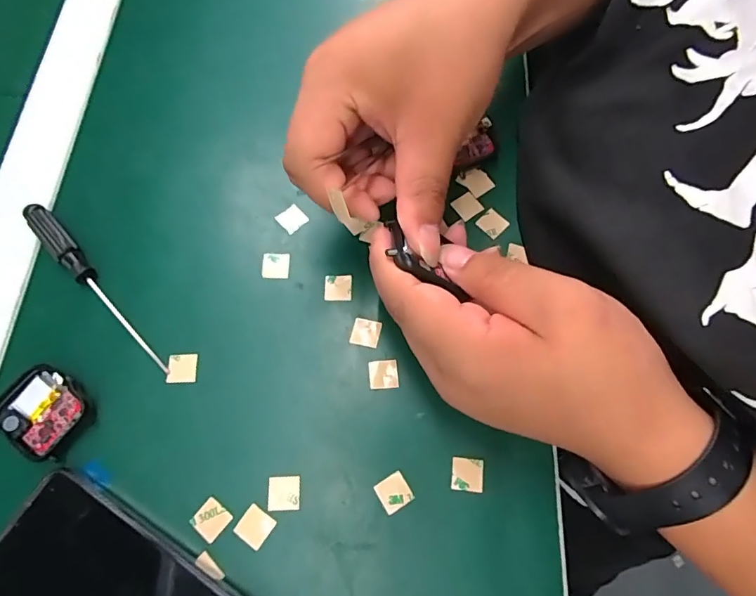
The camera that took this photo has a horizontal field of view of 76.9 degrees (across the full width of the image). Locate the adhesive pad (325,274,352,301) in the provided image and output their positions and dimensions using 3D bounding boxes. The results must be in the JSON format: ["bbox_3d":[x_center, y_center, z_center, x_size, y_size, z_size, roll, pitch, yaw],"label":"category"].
[{"bbox_3d":[-0.023,-0.007,0.273,0.015,0.004,0.016,-1,70,2],"label":"adhesive pad"}]

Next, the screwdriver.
[{"bbox_3d":[-0.161,-0.007,0.267,0.013,0.011,0.129,-41,74,-12],"label":"screwdriver"}]

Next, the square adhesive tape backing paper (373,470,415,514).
[{"bbox_3d":[0.008,0.096,0.234,0.015,0.004,0.015,-30,72,-9],"label":"square adhesive tape backing paper"}]

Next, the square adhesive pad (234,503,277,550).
[{"bbox_3d":[-0.060,0.110,0.229,0.015,0.004,0.015,32,74,13],"label":"square adhesive pad"}]

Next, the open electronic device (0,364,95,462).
[{"bbox_3d":[-0.172,0.059,0.245,0.045,0.009,0.038,34,74,13],"label":"open electronic device"}]

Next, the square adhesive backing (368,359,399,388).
[{"bbox_3d":[0.003,0.040,0.255,0.015,0.004,0.016,-5,70,0],"label":"square adhesive backing"}]

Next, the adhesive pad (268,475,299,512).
[{"bbox_3d":[-0.047,0.096,0.235,0.015,0.004,0.016,-3,70,1],"label":"adhesive pad"}]

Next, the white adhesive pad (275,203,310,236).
[{"bbox_3d":[-0.053,-0.049,0.290,0.015,0.004,0.016,-39,73,-12],"label":"white adhesive pad"}]

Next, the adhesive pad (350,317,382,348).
[{"bbox_3d":[-0.007,0.019,0.263,0.016,0.004,0.015,11,70,6],"label":"adhesive pad"}]

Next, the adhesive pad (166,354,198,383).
[{"bbox_3d":[-0.107,0.037,0.257,0.015,0.004,0.016,-4,70,0],"label":"adhesive pad"}]

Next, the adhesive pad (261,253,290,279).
[{"bbox_3d":[-0.060,-0.020,0.278,0.015,0.004,0.016,-1,70,2],"label":"adhesive pad"}]

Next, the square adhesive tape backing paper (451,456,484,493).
[{"bbox_3d":[0.045,0.088,0.237,0.015,0.004,0.016,5,70,4],"label":"square adhesive tape backing paper"}]

